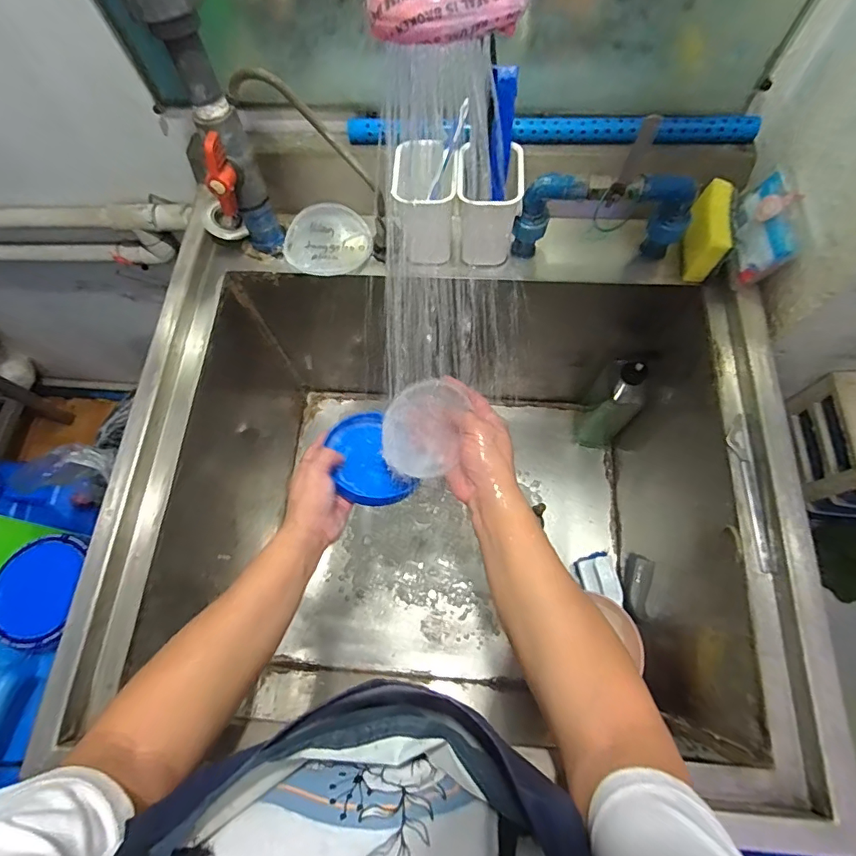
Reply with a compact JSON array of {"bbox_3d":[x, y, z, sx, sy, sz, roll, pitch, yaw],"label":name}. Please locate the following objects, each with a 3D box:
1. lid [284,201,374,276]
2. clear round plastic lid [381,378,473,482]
[{"bbox_3d":[-0.130,-0.246,0.628,0.112,0.014,0.100,21,73,10],"label":"lid"},{"bbox_3d":[-0.008,-0.002,0.516,0.093,0.015,0.105,15,83,24],"label":"clear round plastic lid"}]

